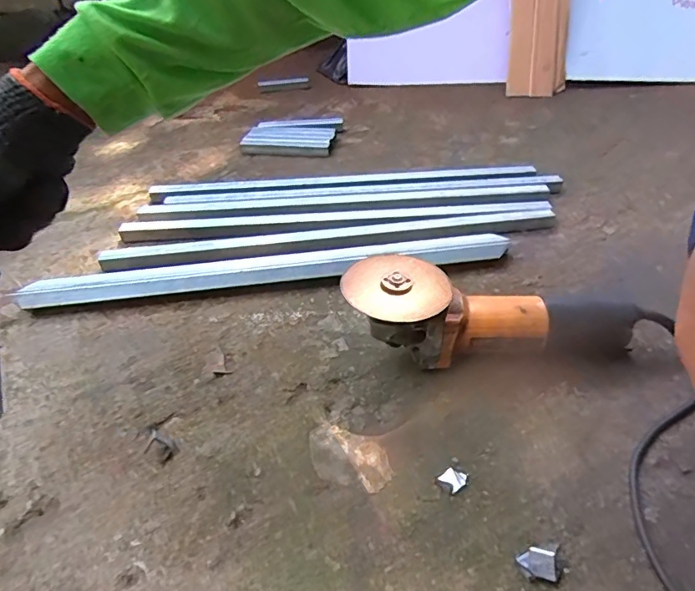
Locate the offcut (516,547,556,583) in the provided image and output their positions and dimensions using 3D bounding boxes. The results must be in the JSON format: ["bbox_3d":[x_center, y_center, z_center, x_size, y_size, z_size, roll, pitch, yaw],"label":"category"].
[{"bbox_3d":[0.136,0.191,0.346,0.022,0.021,0.018,4,41,5],"label":"offcut"}]

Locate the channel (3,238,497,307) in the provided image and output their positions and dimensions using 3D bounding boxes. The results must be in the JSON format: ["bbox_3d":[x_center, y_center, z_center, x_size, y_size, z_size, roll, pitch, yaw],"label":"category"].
[{"bbox_3d":[-0.091,-0.030,0.605,0.579,0.025,0.048,-6,41,-6],"label":"channel"}]

